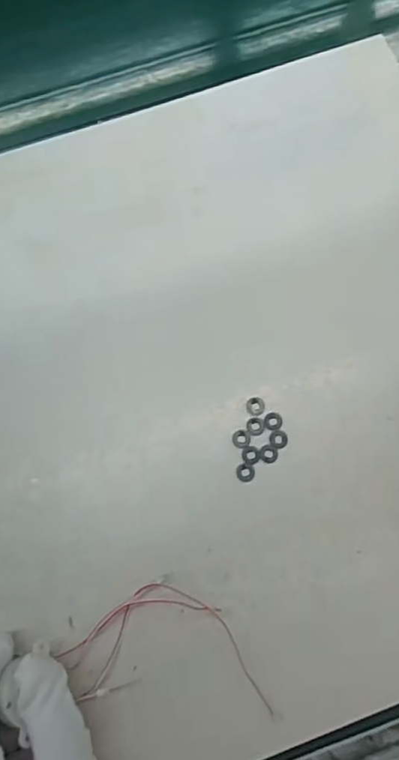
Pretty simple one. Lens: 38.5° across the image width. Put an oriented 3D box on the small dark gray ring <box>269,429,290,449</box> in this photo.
[{"bbox_3d":[0.046,0.034,0.327,0.011,0.004,0.010,0,77,0],"label":"small dark gray ring"}]

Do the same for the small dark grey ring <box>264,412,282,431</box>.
[{"bbox_3d":[0.043,0.024,0.329,0.011,0.004,0.010,0,77,0],"label":"small dark grey ring"}]

